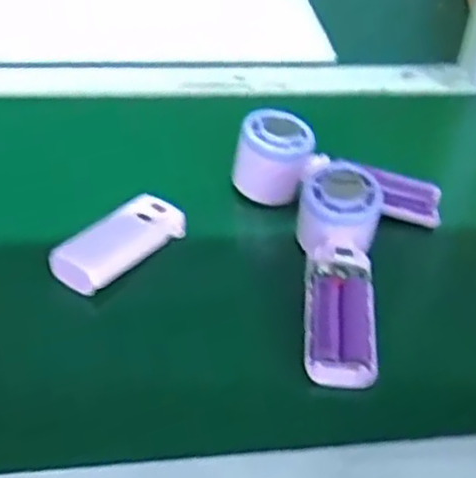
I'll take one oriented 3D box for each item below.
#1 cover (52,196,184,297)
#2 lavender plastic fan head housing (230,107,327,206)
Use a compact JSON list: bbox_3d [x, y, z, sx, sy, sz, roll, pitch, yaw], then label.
[{"bbox_3d":[-0.084,0.000,0.546,0.044,0.019,0.104,29,46,24],"label":"cover"},{"bbox_3d":[0.033,-0.066,0.605,0.057,0.056,0.048,29,48,28],"label":"lavender plastic fan head housing"}]

